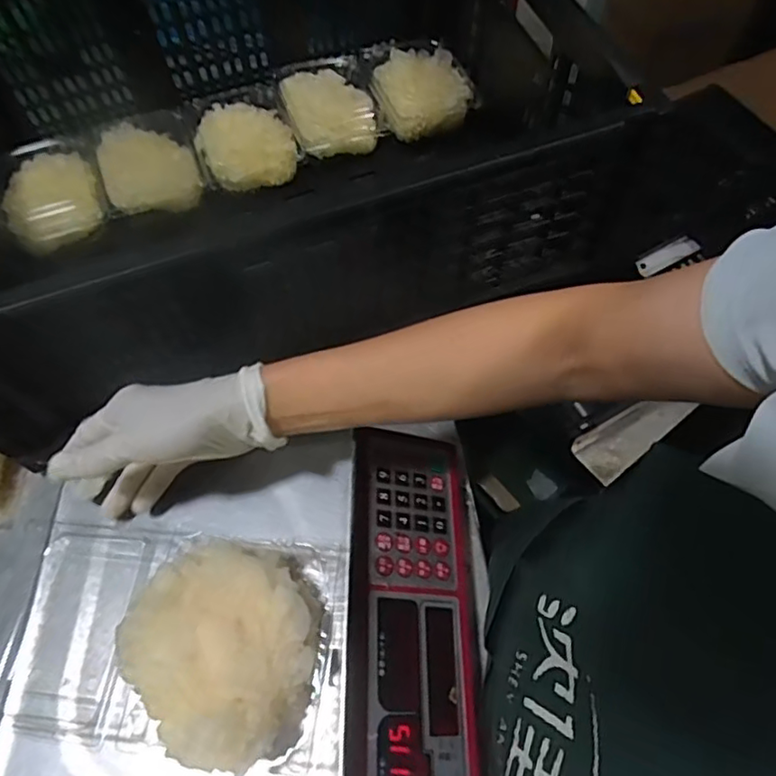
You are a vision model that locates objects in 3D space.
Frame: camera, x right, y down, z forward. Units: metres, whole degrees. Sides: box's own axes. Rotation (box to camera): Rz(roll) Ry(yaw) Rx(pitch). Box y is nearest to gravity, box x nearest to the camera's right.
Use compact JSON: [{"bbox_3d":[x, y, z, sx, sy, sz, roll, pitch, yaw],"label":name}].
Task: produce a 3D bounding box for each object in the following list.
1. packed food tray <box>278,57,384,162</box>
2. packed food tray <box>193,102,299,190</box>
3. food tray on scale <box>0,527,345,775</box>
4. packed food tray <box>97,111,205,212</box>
[{"bbox_3d":[-0.069,-0.336,0.708,0.107,0.051,0.119,-18,64,-8],"label":"packed food tray"},{"bbox_3d":[-0.166,-0.284,0.686,0.104,0.043,0.102,-25,65,-12],"label":"packed food tray"},{"bbox_3d":[-0.137,0.148,0.363,0.211,0.074,0.129,5,63,4],"label":"food tray on scale"},{"bbox_3d":[-0.271,-0.257,0.675,0.106,0.038,0.128,-18,64,-8],"label":"packed food tray"}]

